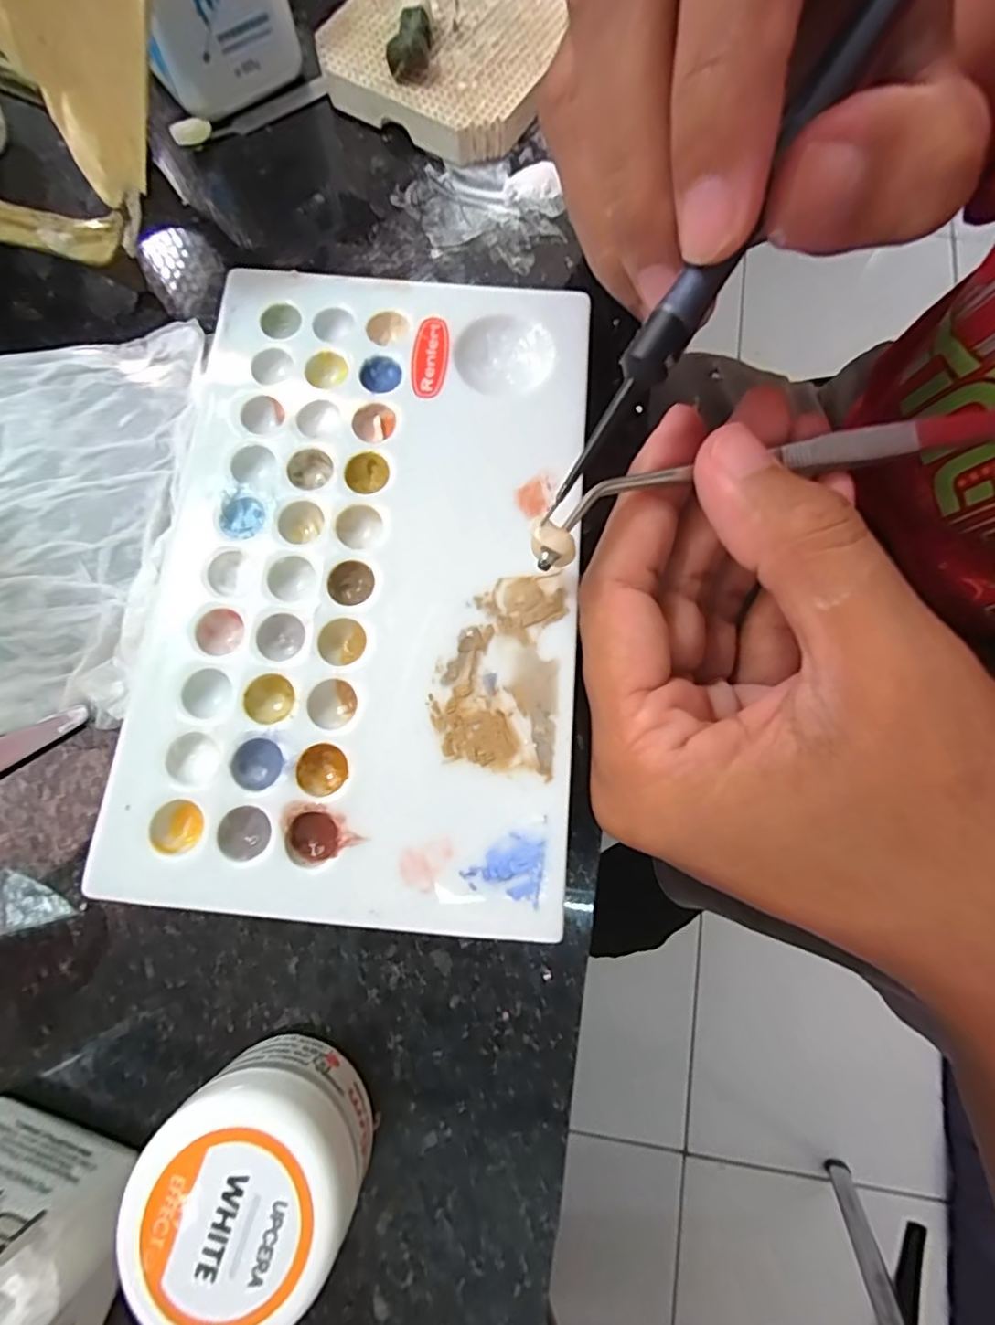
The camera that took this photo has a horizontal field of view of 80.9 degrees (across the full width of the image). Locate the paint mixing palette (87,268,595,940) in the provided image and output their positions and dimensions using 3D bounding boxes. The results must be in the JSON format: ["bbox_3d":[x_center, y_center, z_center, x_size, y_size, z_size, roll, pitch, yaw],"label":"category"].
[{"bbox_3d":[-0.033,-0.023,0.134,0.103,0.009,0.151,4,76,2],"label":"paint mixing palette"}]

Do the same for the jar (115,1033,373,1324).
[{"bbox_3d":[-0.039,0.085,0.099,0.031,0.030,0.032,0,76,1],"label":"jar"}]

